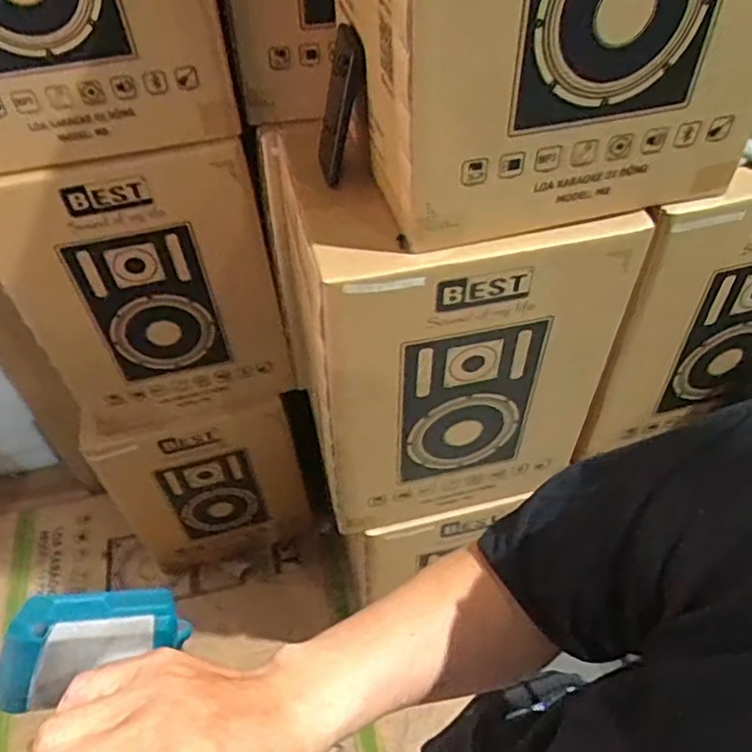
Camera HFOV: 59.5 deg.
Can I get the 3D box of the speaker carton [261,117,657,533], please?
[{"bbox_3d":[0.080,-0.085,1.012,0.398,0.522,0.374,-16,49,-10],"label":"speaker carton"}]

